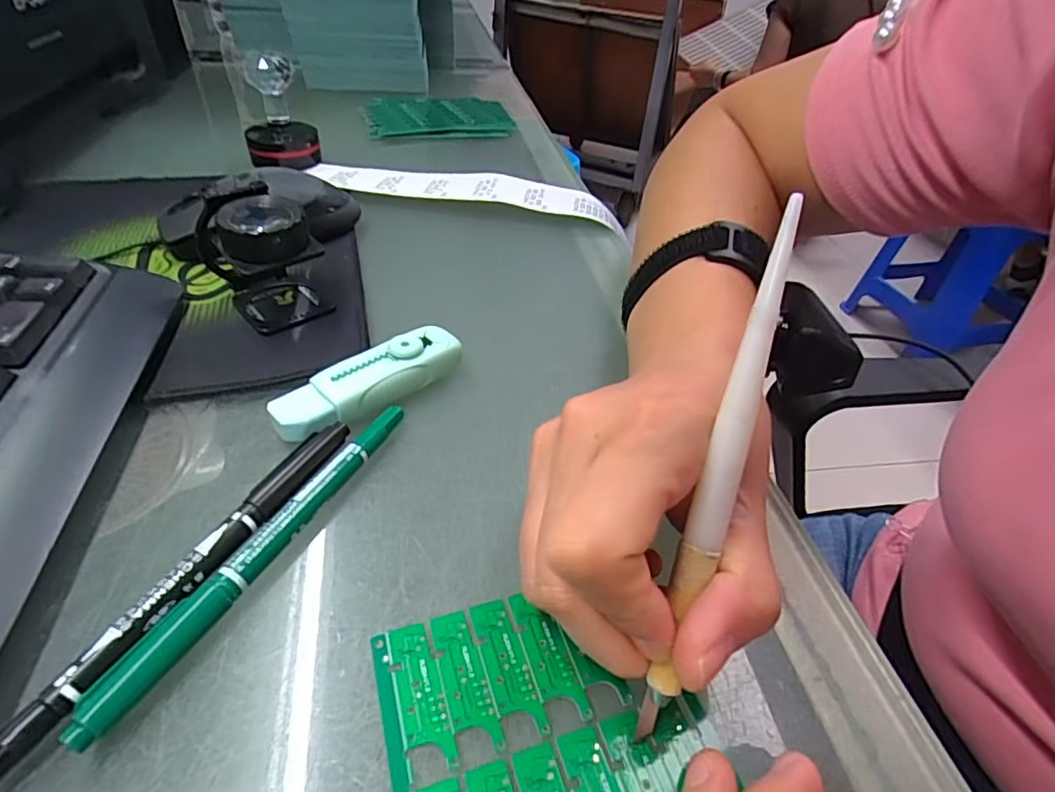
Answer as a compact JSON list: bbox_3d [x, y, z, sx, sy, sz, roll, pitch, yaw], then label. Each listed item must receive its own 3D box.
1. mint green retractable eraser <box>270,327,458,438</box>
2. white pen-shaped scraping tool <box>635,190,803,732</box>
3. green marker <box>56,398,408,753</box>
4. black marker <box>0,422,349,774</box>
[{"bbox_3d":[-0.069,-0.006,0.249,0.084,0.019,0.025,-28,51,-32],"label":"mint green retractable eraser"},{"bbox_3d":[0.050,0.021,0.148,0.008,0.139,0.004,16,0,12],"label":"white pen-shaped scraping tool"},{"bbox_3d":[-0.086,0.048,0.192,0.015,0.012,0.138,21,44,17],"label":"green marker"},{"bbox_3d":[-0.106,0.055,0.182,0.011,0.011,0.140,19,43,15],"label":"black marker"}]

